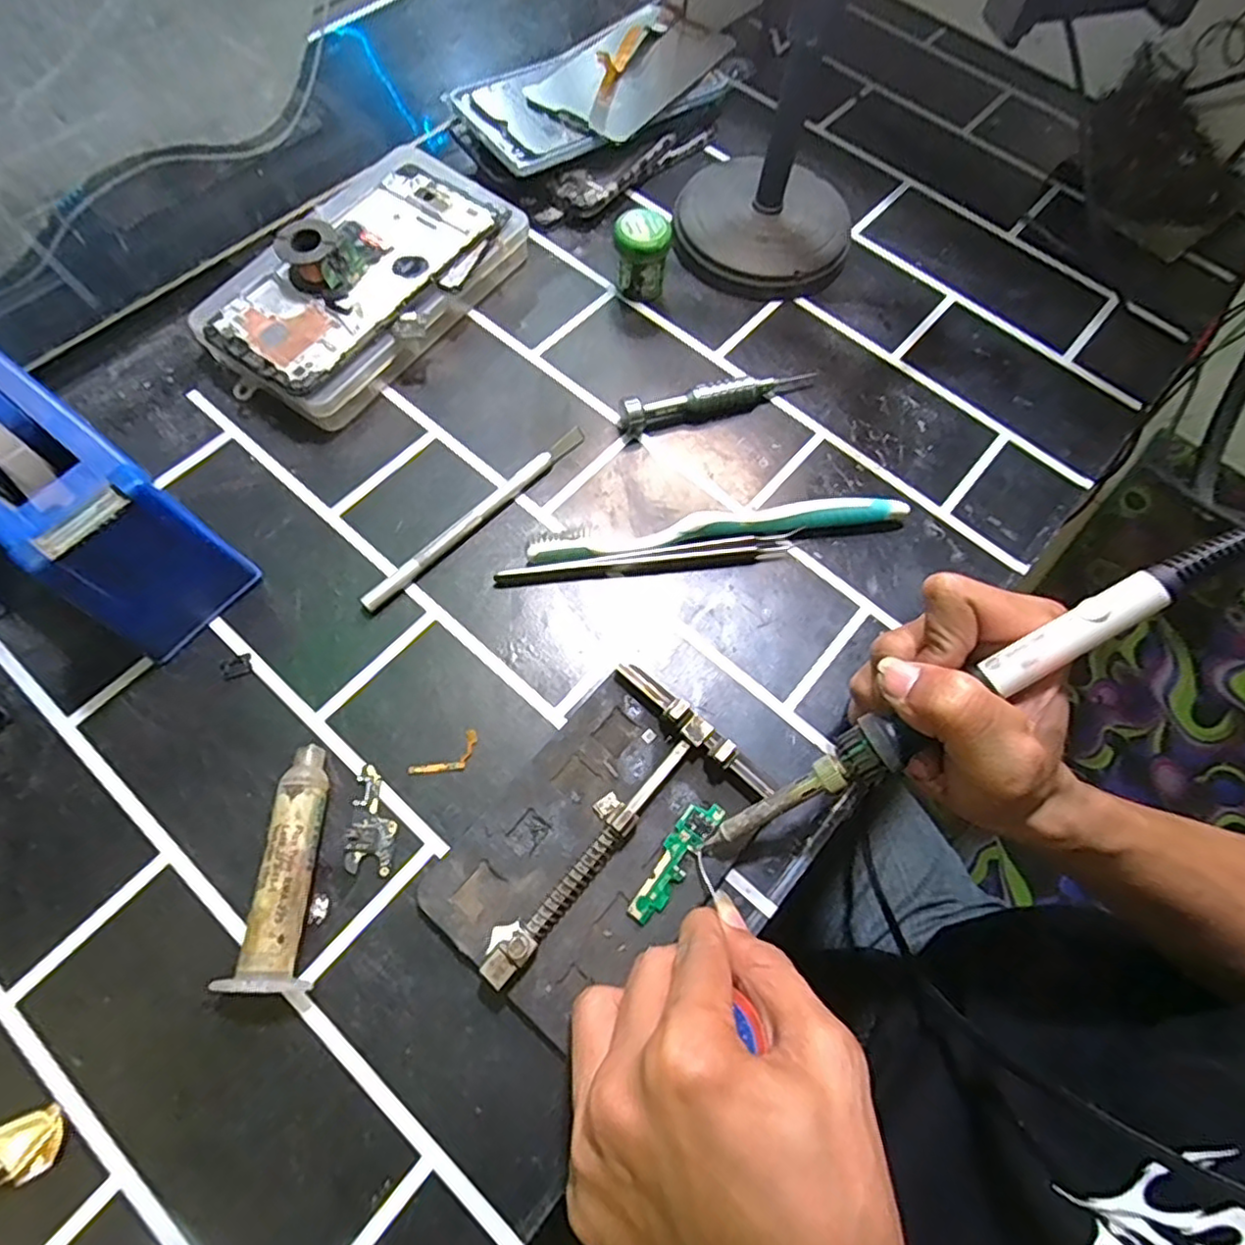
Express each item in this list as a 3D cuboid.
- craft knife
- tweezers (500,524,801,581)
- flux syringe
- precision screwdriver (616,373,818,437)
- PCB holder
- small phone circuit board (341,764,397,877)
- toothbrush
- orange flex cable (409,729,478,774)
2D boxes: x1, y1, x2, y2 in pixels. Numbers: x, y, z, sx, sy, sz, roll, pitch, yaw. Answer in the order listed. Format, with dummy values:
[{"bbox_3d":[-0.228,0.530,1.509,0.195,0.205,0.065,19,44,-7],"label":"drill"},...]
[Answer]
[{"bbox_3d":[-0.069,-0.054,0.330,0.010,0.009,0.139,39,71,13],"label":"craft knife"},{"bbox_3d":[0.014,-0.030,0.322,0.144,0.009,0.011,-8,68,-7],"label":"tweezers"},{"bbox_3d":[-0.129,0.093,0.257,0.024,0.021,0.087,-3,67,-4],"label":"flux syringe"},{"bbox_3d":[0.052,-0.122,0.359,0.109,0.018,0.018,-16,69,-10],"label":"precision screwdriver"},{"bbox_3d":[-0.008,0.086,0.265,0.085,0.018,0.124,40,71,13],"label":"PCB holder"},{"bbox_3d":[-0.102,0.080,0.274,0.019,0.004,0.041,4,67,-1],"label":"small phone circuit board"},{"bbox_3d":[0.047,-0.046,0.328,0.184,0.013,0.015,-8,68,-6],"label":"toothbrush"},{"bbox_3d":[-0.074,0.058,0.284,0.031,0.004,0.013,-31,72,-15],"label":"orange flex cable"}]

